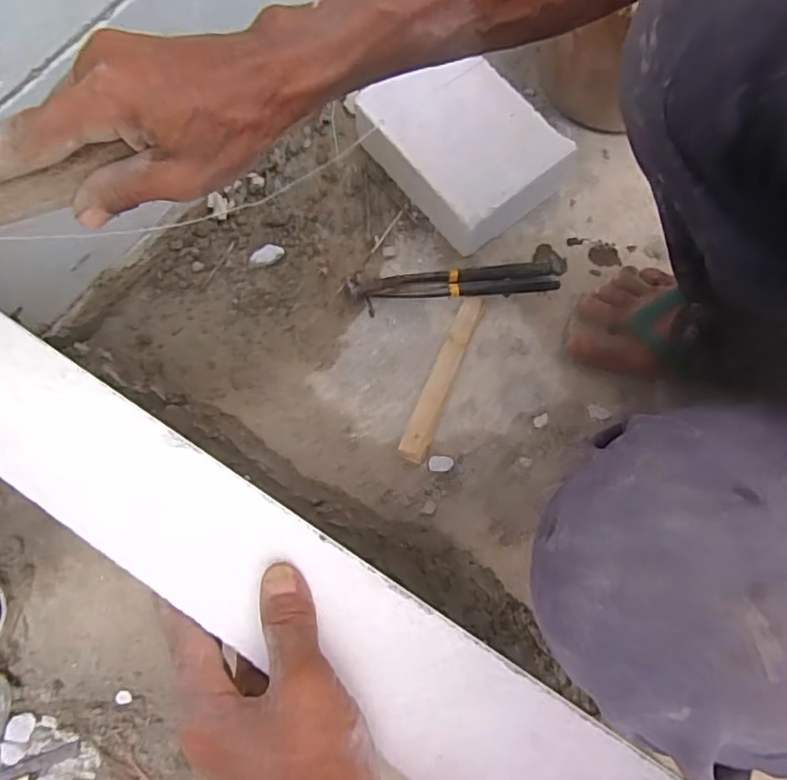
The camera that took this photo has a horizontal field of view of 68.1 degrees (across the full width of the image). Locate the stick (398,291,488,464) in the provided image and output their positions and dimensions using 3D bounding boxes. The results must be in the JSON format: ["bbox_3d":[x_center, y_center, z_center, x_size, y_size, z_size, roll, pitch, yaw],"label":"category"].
[{"bbox_3d":[0.053,-0.018,0.588,0.025,0.023,0.190,23,73,6],"label":"stick"}]

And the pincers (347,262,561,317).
[{"bbox_3d":[0.065,-0.116,0.620,0.219,0.030,0.041,-6,73,-3],"label":"pincers"}]

